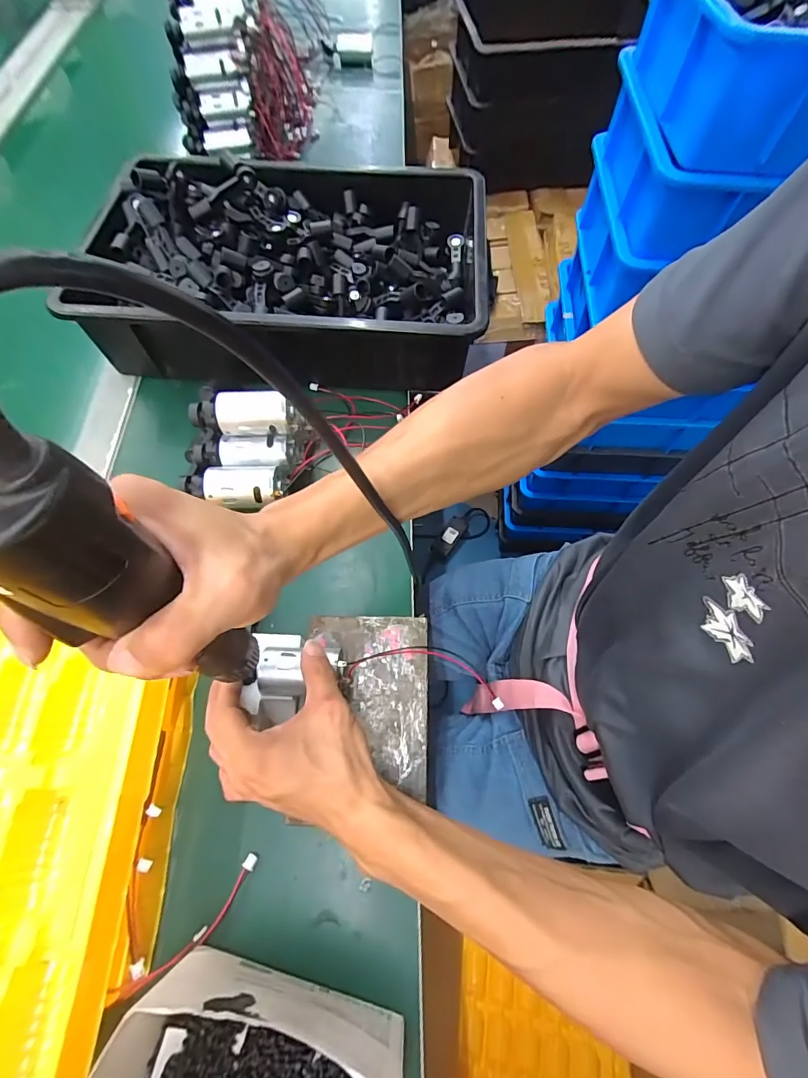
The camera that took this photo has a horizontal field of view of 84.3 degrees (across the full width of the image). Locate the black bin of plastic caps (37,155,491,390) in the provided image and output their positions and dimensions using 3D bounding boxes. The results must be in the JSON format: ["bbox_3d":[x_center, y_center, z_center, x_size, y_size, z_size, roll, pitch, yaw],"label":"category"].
[{"bbox_3d":[-0.117,-0.304,0.485,0.400,0.094,0.273,2,65,1],"label":"black bin of plastic caps"}]

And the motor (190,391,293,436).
[{"bbox_3d":[-0.135,-0.102,0.373,0.084,0.032,0.030,1,65,0],"label":"motor"}]

